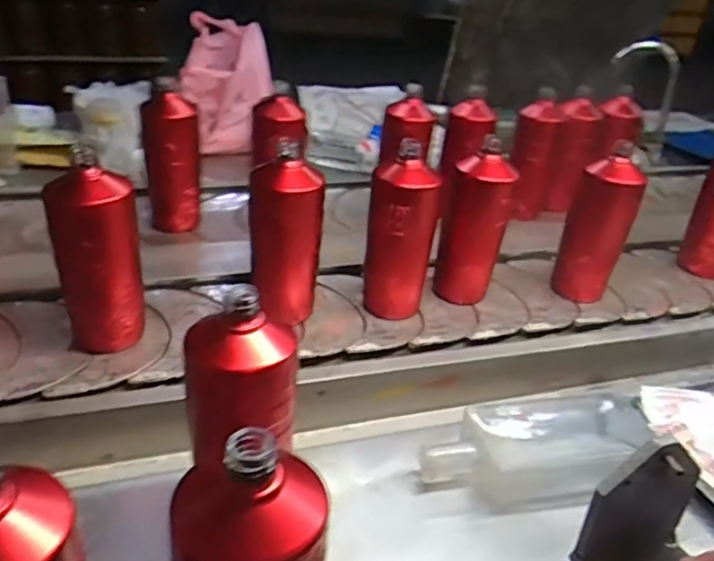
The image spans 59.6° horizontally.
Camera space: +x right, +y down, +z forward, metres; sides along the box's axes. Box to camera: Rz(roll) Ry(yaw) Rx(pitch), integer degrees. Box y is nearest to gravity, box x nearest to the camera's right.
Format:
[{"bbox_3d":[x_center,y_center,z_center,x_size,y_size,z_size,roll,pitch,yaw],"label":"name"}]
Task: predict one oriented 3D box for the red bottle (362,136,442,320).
[{"bbox_3d":[0.055,-0.053,0.737,0.085,0.196,0.059,-20,33,-27],"label":"red bottle"}]

